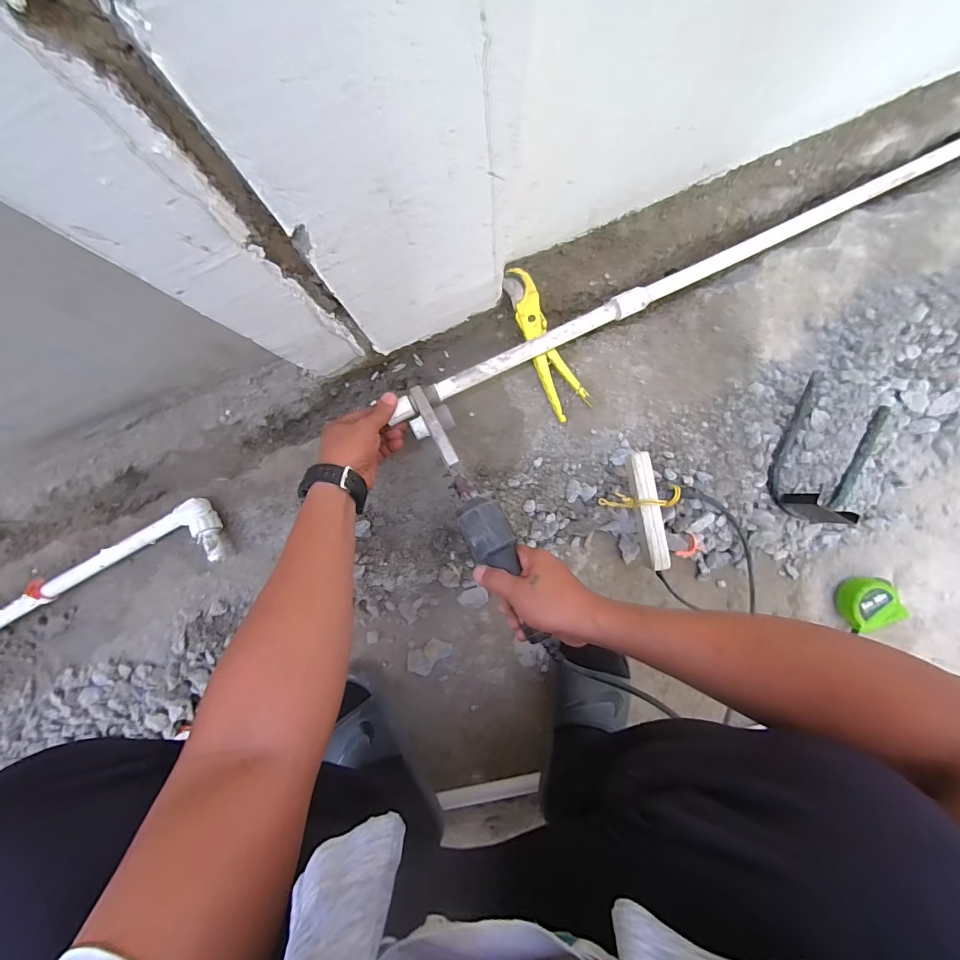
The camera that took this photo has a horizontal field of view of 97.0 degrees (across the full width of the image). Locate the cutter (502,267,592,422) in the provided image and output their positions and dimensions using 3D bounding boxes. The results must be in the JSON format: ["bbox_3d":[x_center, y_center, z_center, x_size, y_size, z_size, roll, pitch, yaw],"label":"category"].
[{"bbox_3d":[0.086,-0.179,0.558,0.049,0.031,0.198,-23,90,1],"label":"cutter"}]

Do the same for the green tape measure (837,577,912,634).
[{"bbox_3d":[0.510,0.159,0.557,0.065,0.040,0.068,-10,90,1],"label":"green tape measure"}]

